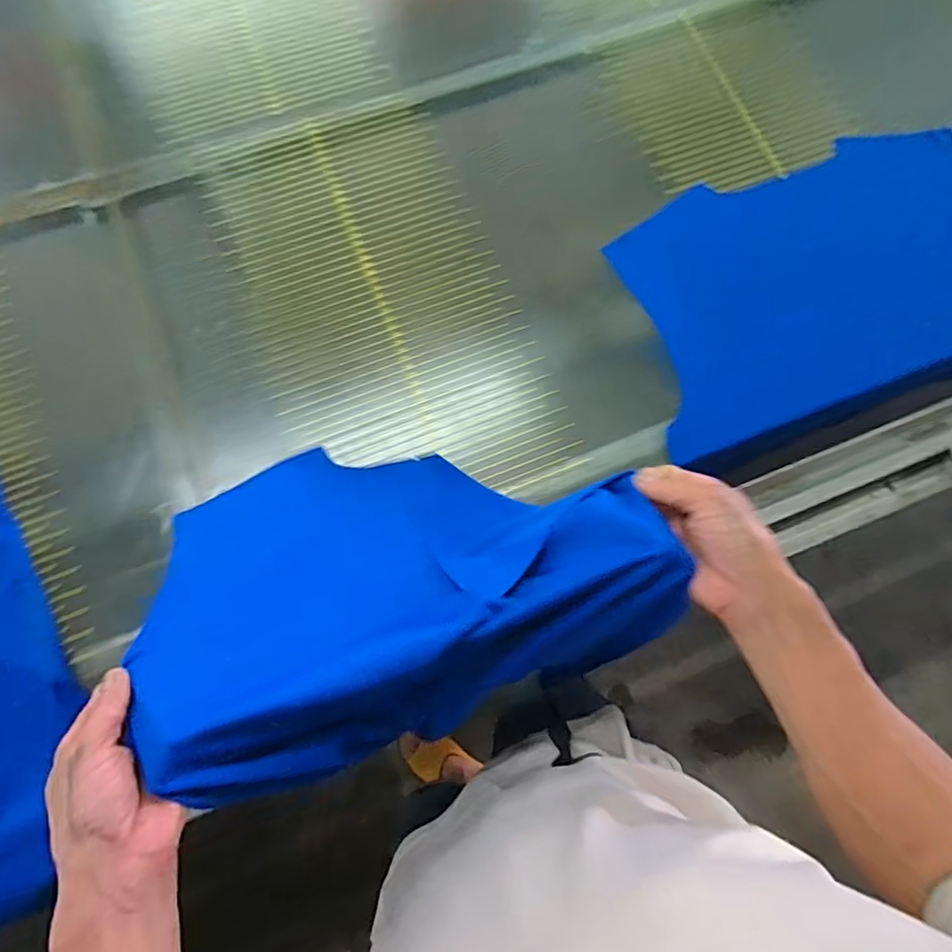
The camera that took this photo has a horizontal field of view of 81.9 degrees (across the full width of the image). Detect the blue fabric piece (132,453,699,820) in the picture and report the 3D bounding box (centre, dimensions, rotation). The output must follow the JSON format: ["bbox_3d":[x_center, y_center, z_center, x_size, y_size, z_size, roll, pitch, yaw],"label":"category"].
[{"bbox_3d":[-0.061,0.075,0.443,0.362,0.155,0.248,-23,77,-8],"label":"blue fabric piece"}]

